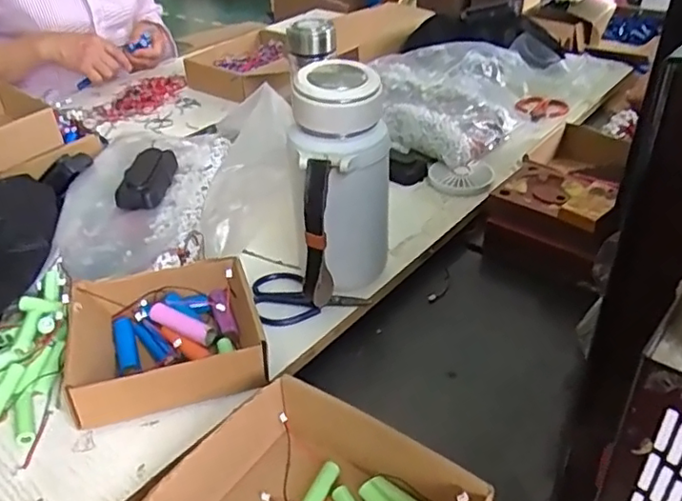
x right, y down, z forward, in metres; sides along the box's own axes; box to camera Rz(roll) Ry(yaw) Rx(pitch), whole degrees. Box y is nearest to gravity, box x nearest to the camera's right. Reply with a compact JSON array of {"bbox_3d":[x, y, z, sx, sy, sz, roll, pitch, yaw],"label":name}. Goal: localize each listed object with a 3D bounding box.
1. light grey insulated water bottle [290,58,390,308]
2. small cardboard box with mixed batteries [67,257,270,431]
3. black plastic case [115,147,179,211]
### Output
[{"bbox_3d":[0.000,-0.059,0.576,0.092,0.207,0.097,-2,36,1],"label":"light grey insulated water bottle"},{"bbox_3d":[-0.166,0.078,0.551,0.176,0.053,0.145,-12,37,-12],"label":"small cardboard box with mixed batteries"},{"bbox_3d":[-0.230,-0.089,0.719,0.051,0.029,0.111,-3,36,-1],"label":"black plastic case"}]

